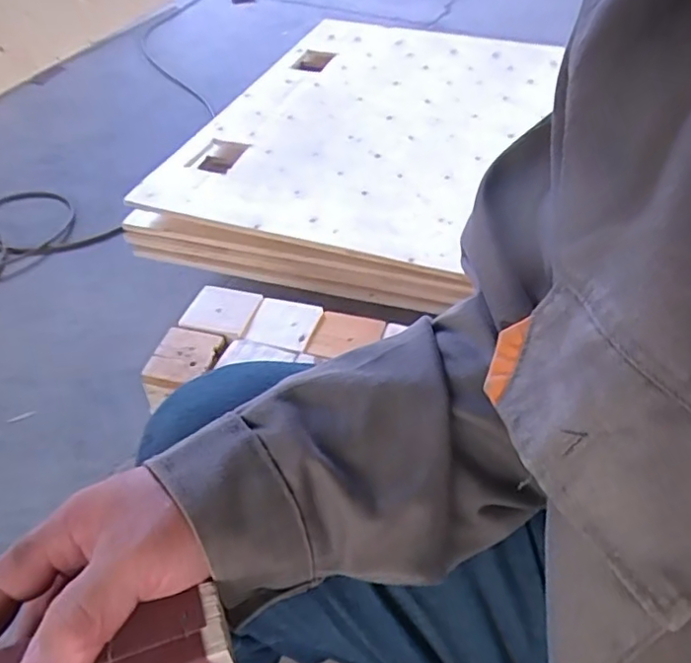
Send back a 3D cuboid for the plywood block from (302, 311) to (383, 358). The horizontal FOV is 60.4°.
[{"bbox_3d":[0.000,0.008,0.819,0.088,0.010,0.089,13,47,12],"label":"plywood block"}]

